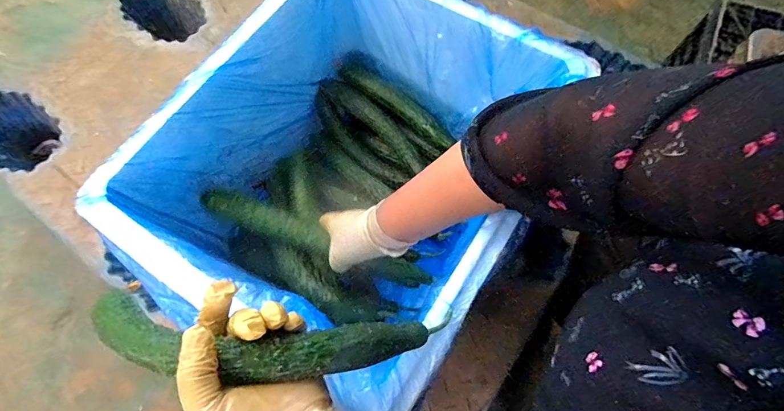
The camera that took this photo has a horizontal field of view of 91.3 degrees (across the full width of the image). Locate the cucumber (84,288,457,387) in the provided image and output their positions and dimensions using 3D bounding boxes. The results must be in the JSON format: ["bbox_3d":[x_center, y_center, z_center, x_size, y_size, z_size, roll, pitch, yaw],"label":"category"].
[{"bbox_3d":[-0.087,0.101,0.287,0.267,0.053,0.055,6,69,-6],"label":"cucumber"}]

